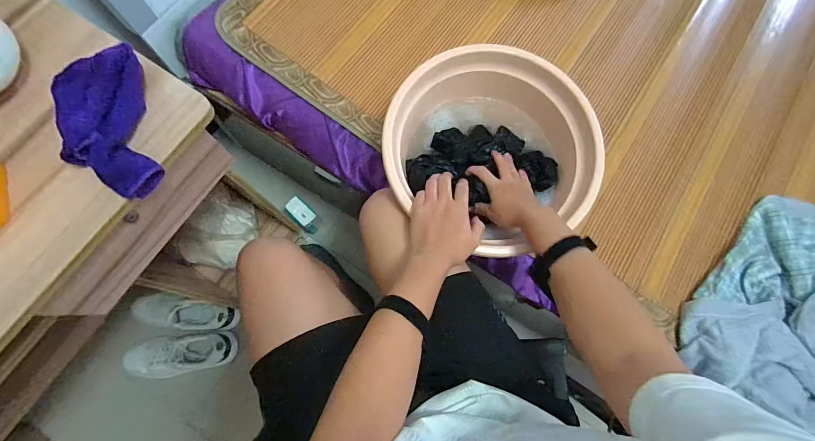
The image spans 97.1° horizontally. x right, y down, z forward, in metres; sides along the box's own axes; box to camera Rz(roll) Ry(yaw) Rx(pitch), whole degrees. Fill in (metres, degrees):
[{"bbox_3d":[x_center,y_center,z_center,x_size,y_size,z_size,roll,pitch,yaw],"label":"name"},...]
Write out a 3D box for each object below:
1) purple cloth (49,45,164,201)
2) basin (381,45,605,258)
[{"bbox_3d":[-0.328,-0.109,0.384,0.084,0.056,0.166,-14,77,-7],"label":"purple cloth"},{"bbox_3d":[0.145,-0.119,0.671,0.365,0.155,0.349,0,79,-1],"label":"basin"}]

